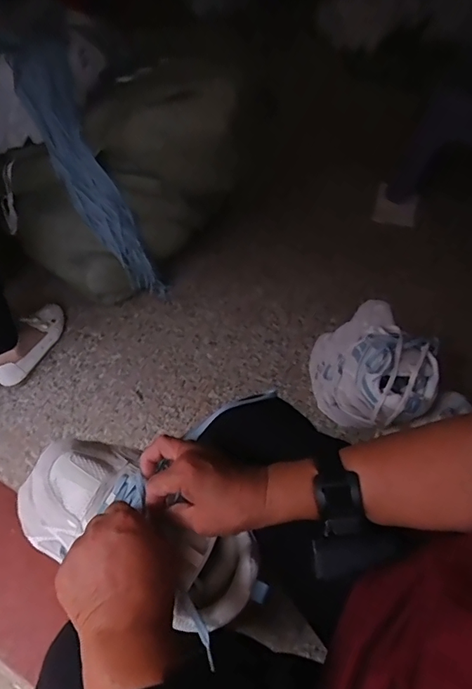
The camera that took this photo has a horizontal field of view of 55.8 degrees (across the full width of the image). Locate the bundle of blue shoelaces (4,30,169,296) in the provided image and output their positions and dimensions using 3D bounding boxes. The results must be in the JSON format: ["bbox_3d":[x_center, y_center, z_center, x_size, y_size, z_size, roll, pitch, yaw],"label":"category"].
[{"bbox_3d":[-0.318,-0.377,1.013,0.138,0.600,0.105,-33,21,-24],"label":"bundle of blue shoelaces"}]

